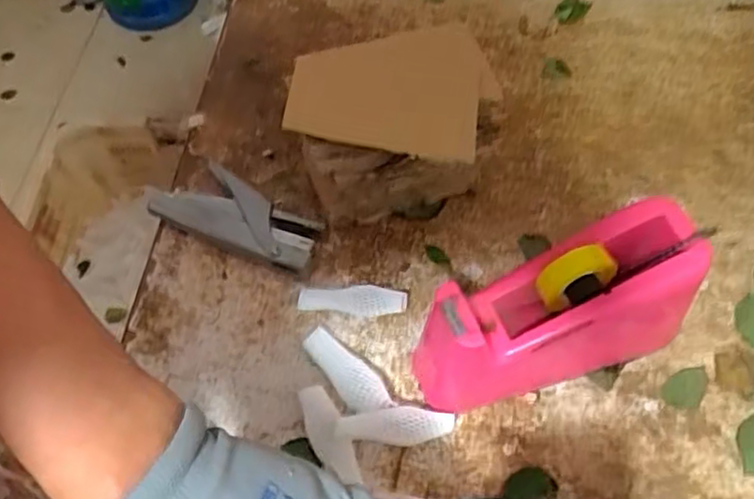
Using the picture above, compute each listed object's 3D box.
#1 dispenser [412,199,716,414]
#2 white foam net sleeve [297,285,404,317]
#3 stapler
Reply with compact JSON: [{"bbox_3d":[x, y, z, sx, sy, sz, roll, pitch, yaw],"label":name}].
[{"bbox_3d":[0.123,0.046,0.483,0.198,0.104,0.079,-19,60,-8],"label":"dispenser"},{"bbox_3d":[-0.020,0.041,0.538,0.091,0.016,0.022,0,57,26],"label":"white foam net sleeve"},{"bbox_3d":[-0.118,-0.025,0.579,0.142,0.030,0.064,30,65,20],"label":"stapler"}]

